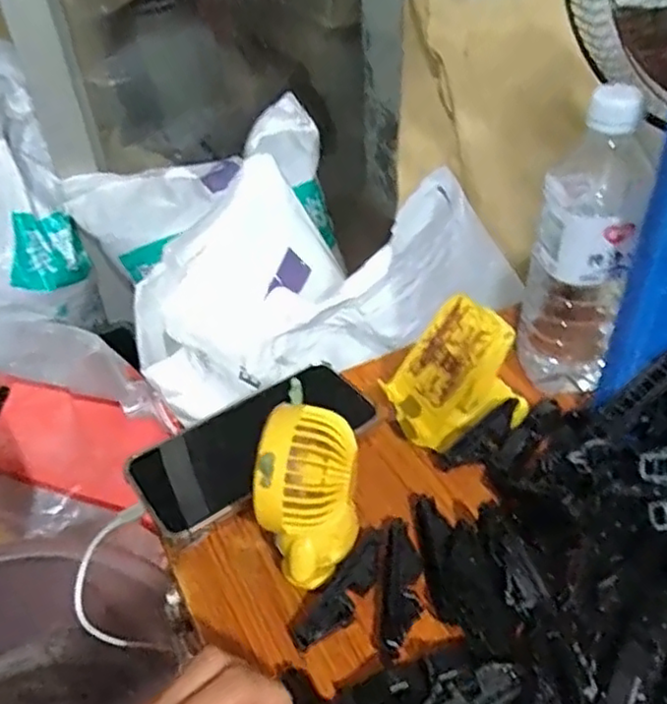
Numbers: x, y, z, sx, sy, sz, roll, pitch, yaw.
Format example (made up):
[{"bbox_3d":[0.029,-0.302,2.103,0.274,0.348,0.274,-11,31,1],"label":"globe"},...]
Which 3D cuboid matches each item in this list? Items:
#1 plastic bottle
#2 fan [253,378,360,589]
[{"bbox_3d":[0.169,-0.064,0.444,0.067,0.204,0.057,9,43,16],"label":"plastic bottle"},{"bbox_3d":[-0.011,0.079,0.353,0.042,0.098,0.056,8,43,15],"label":"fan"}]

